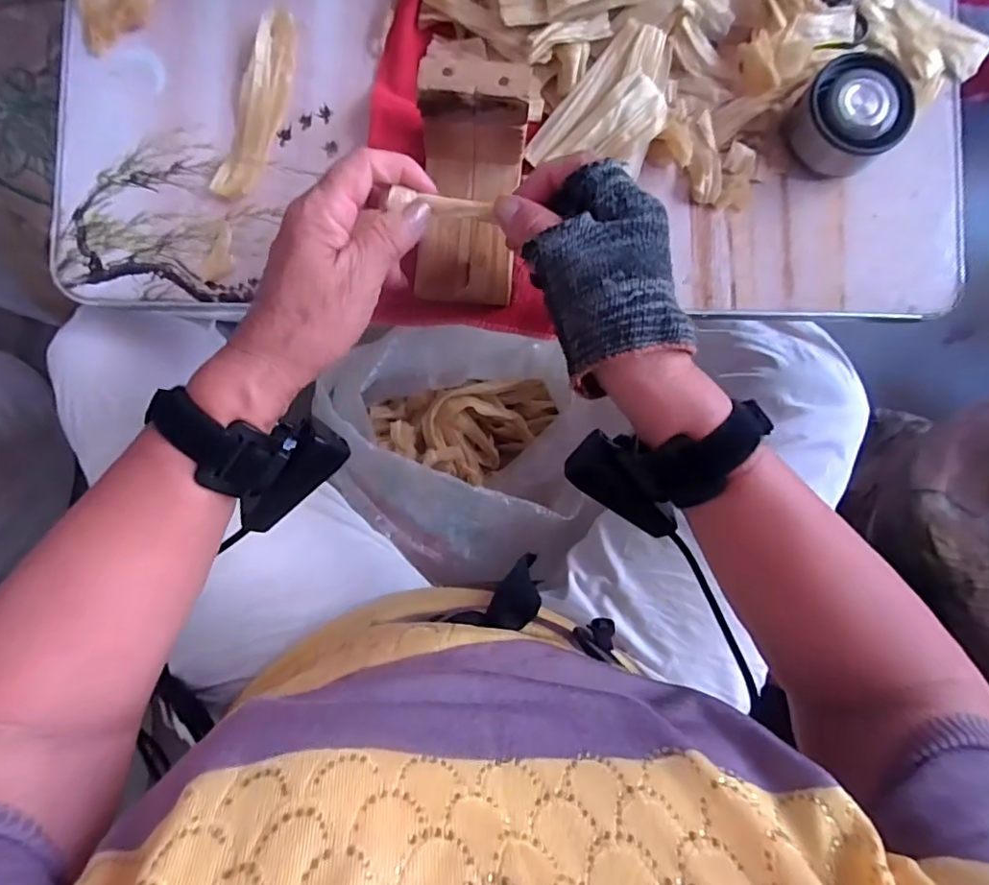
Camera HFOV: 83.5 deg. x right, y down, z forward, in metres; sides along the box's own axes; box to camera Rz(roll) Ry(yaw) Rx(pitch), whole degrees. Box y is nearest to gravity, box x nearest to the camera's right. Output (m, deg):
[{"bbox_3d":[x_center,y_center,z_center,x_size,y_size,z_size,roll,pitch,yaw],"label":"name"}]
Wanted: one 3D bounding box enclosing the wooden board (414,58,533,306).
[{"bbox_3d":[-0.014,-0.143,0.317,0.059,0.072,0.102,4,86,-2],"label":"wooden board"}]

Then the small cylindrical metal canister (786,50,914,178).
[{"bbox_3d":[0.224,-0.205,0.349,0.051,0.041,0.061,-44,89,-5],"label":"small cylindrical metal canister"}]

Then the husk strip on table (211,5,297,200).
[{"bbox_3d":[-0.158,-0.224,0.367,0.029,0.017,0.123,15,85,-1],"label":"husk strip on table"}]

